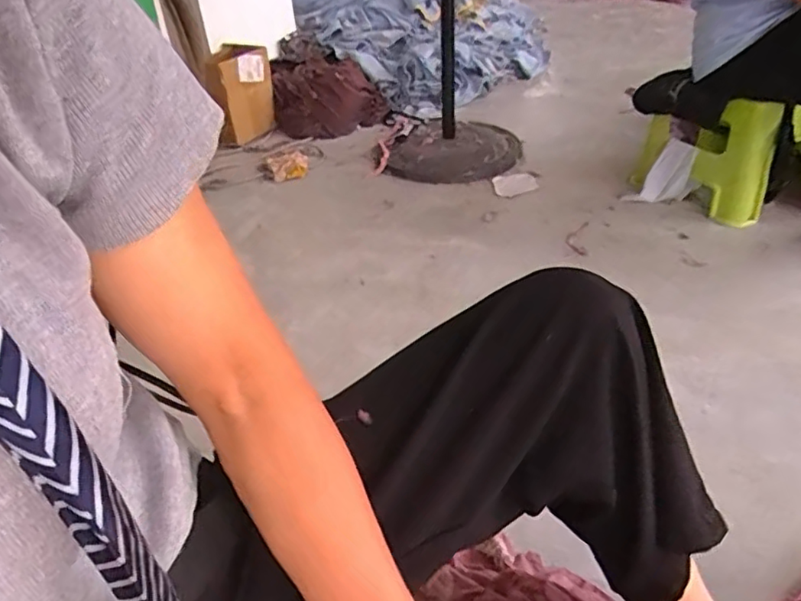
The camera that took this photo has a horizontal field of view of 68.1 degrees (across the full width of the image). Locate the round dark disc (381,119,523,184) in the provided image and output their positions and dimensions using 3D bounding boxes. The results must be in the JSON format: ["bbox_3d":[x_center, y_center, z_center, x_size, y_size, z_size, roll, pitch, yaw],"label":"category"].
[{"bbox_3d":[0.151,-0.426,1.662,0.364,0.057,0.343,2,37,8],"label":"round dark disc"}]

